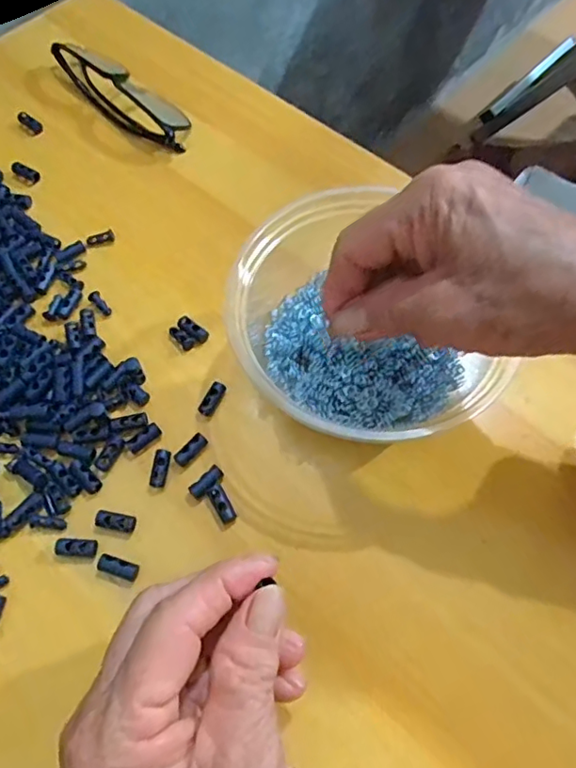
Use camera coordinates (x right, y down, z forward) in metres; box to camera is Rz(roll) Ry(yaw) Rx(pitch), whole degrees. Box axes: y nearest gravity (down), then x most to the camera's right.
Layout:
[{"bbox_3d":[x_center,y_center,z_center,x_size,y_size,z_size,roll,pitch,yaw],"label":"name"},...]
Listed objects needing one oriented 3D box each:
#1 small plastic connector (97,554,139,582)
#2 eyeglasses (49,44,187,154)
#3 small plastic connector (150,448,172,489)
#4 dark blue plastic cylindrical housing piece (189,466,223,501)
[{"bbox_3d":[-0.079,0.085,0.262,0.019,0.004,0.008,16,65,7],"label":"small plastic connector"},{"bbox_3d":[-0.116,-0.208,0.395,0.130,0.022,0.038,41,71,18],"label":"eyeglasses"},{"bbox_3d":[-0.065,0.042,0.284,0.008,0.004,0.019,9,77,4],"label":"small plastic connector"},{"bbox_3d":[-0.040,0.049,0.281,0.009,0.007,0.019,41,71,18],"label":"dark blue plastic cylindrical housing piece"}]

